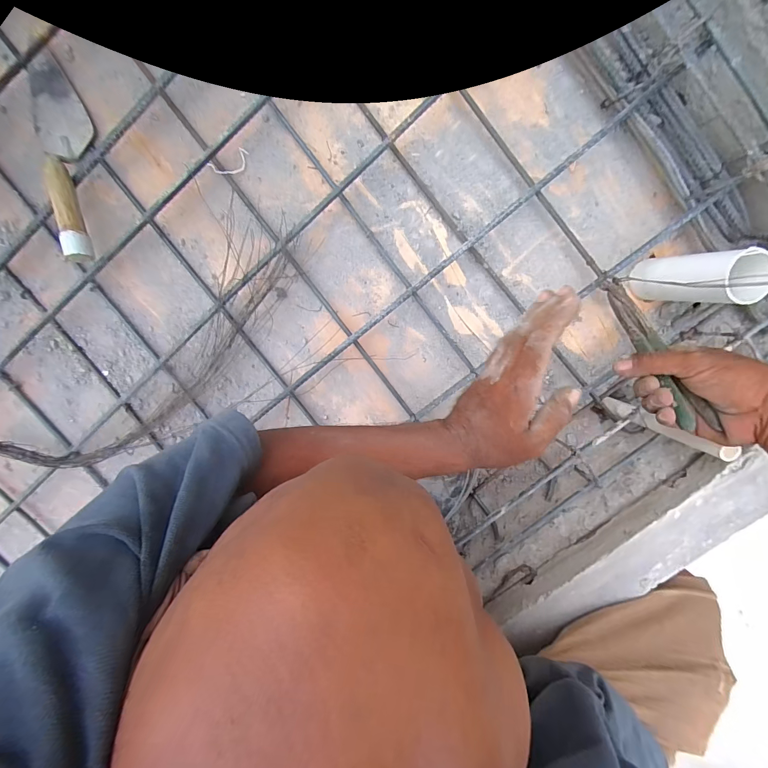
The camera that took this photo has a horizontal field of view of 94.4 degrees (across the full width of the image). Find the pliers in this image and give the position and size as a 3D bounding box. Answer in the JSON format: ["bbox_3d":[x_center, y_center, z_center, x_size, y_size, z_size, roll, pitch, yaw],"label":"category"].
[{"bbox_3d":[0.309,-0.046,0.416,0.026,0.028,0.208,-10,60,1],"label":"pliers"}]

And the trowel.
[{"bbox_3d":[-0.435,-0.296,0.483,0.079,0.054,0.259,-11,83,1],"label":"trowel"}]

